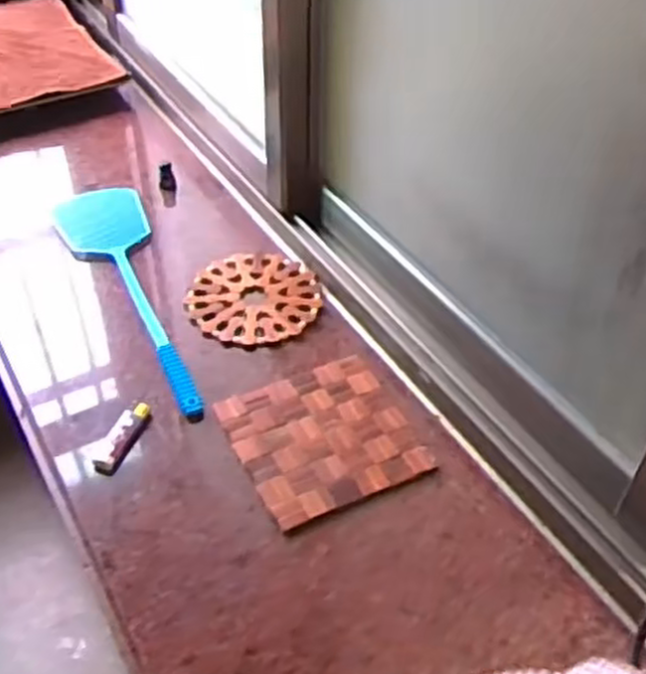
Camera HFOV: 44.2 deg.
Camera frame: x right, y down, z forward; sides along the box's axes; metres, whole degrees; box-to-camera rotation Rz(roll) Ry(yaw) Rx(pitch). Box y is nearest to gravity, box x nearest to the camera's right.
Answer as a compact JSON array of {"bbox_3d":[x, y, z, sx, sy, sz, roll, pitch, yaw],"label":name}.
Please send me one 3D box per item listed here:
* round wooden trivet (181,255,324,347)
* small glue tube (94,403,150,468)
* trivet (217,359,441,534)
[{"bbox_3d":[-0.085,-0.049,0.981,0.160,0.017,0.155,2,43,-2],"label":"round wooden trivet"},{"bbox_3d":[-0.209,0.101,0.823,0.024,0.015,0.089,13,44,11],"label":"small glue tube"},{"bbox_3d":[0.000,0.098,0.822,0.172,0.008,0.178,-17,47,-20],"label":"trivet"}]

